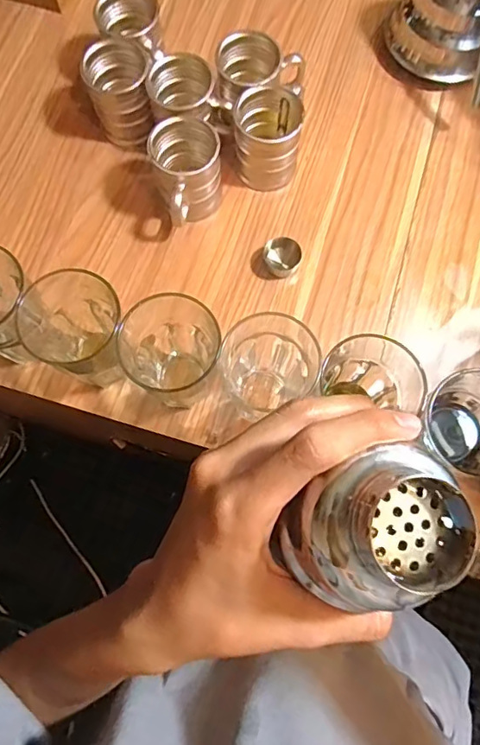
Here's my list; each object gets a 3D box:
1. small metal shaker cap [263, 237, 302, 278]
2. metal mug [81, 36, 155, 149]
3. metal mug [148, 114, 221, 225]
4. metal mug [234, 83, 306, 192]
[{"bbox_3d":[0.047,-0.128,0.568,0.042,0.037,0.035,14,76,4],"label":"small metal shaker cap"},{"bbox_3d":[-0.137,-0.317,0.591,0.071,0.087,0.081,-15,76,-4],"label":"metal mug"},{"bbox_3d":[-0.056,-0.212,0.561,0.072,0.093,0.093,-10,76,-3],"label":"metal mug"},{"bbox_3d":[0.033,-0.267,0.577,0.072,0.088,0.076,8,76,2],"label":"metal mug"}]

